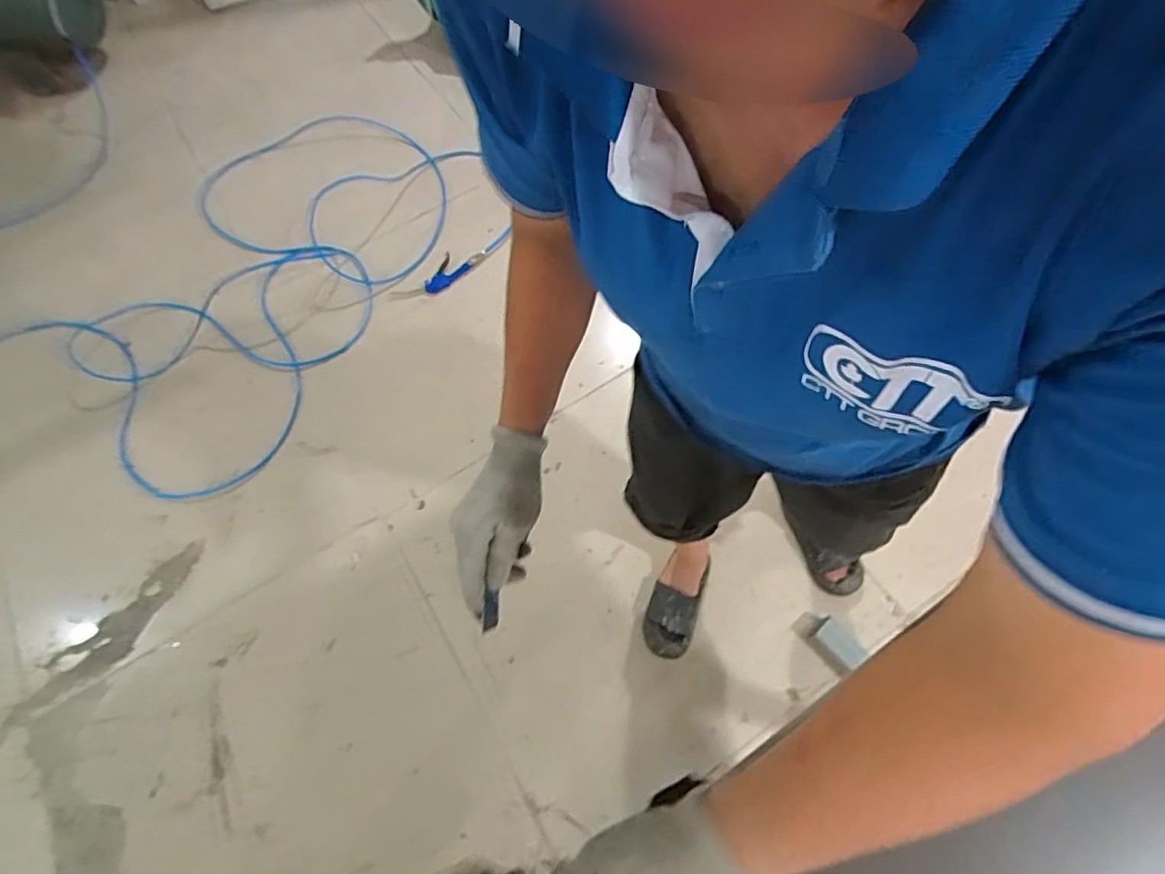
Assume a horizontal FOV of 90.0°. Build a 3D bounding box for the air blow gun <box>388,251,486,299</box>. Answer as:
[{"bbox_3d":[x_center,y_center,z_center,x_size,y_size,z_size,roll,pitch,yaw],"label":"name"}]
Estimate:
[{"bbox_3d":[-0.410,-0.459,1.650,0.283,0.028,0.095,-37,67,-13],"label":"air blow gun"}]

